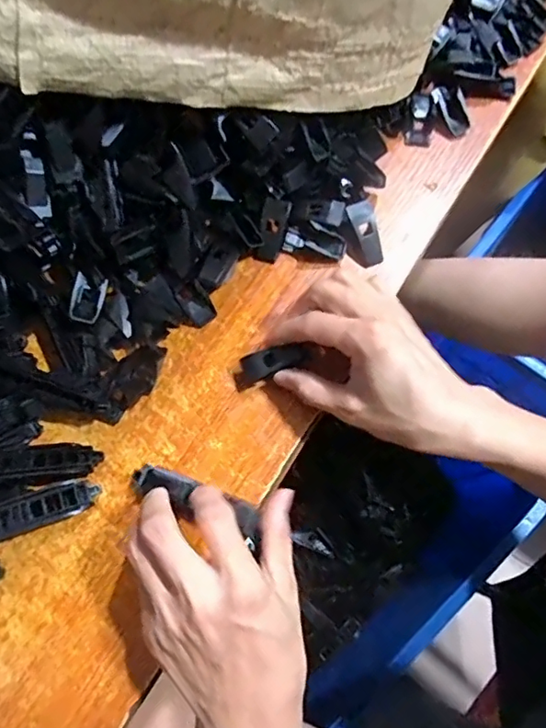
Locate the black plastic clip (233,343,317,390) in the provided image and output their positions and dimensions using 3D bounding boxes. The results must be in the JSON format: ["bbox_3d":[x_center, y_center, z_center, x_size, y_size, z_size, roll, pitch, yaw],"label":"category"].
[{"bbox_3d":[0.000,-0.001,0.340,0.055,0.010,0.017,-21,73,12],"label":"black plastic clip"}]

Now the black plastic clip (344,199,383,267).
[{"bbox_3d":[0.060,-0.088,0.368,0.021,0.018,0.039,-14,73,-5],"label":"black plastic clip"}]

